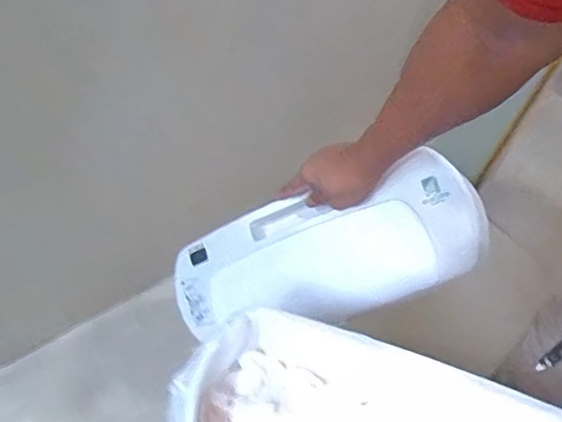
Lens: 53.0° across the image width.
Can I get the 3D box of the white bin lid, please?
[{"bbox_3d":[0.047,0.064,0.736,0.411,0.057,0.169,-20,87,19],"label":"white bin lid"}]

